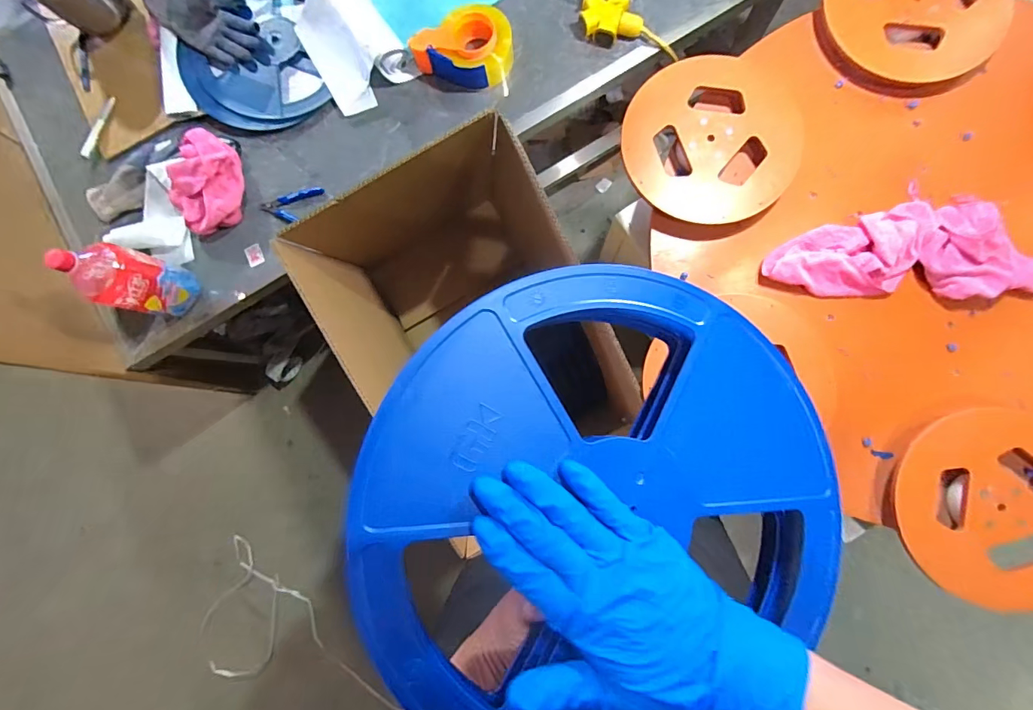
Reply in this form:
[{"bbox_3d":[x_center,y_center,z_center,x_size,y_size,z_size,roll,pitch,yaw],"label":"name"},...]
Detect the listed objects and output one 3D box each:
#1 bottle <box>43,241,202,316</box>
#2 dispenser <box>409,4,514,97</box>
[{"bbox_3d":[-0.635,-0.124,0.723,0.069,0.211,0.096,19,87,6],"label":"bottle"},{"bbox_3d":[-0.093,-0.561,0.801,0.170,0.076,0.128,18,85,8],"label":"dispenser"}]

